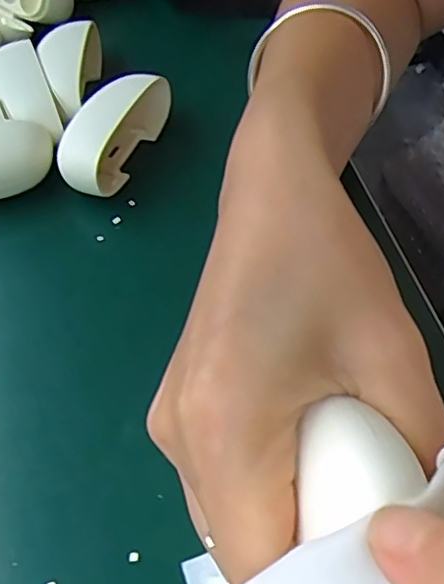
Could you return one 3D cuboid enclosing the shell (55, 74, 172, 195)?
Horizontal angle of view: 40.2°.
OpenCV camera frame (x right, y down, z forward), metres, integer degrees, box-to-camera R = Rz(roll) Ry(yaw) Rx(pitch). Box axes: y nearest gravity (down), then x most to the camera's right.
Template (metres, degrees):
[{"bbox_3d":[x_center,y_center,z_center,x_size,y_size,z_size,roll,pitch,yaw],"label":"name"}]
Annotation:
[{"bbox_3d":[-0.049,-0.071,0.266,0.026,0.024,0.064,18,56,15],"label":"shell"}]

